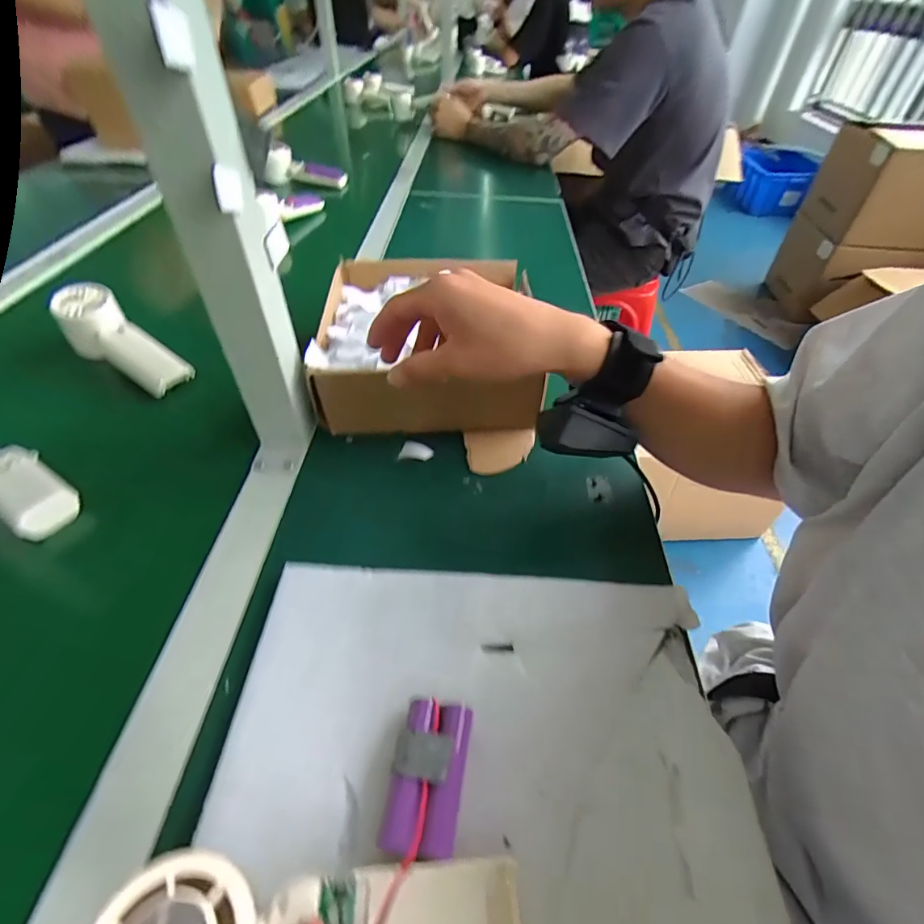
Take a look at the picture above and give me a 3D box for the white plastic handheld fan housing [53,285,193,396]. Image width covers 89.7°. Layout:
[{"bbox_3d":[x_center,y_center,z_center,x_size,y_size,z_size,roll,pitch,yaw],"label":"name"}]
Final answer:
[{"bbox_3d":[-0.353,-0.123,0.490,0.158,0.046,0.054,35,52,6],"label":"white plastic handheld fan housing"}]

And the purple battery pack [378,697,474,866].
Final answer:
[{"bbox_3d":[-0.017,0.160,0.238,0.035,0.025,0.065,8,48,6],"label":"purple battery pack"}]

